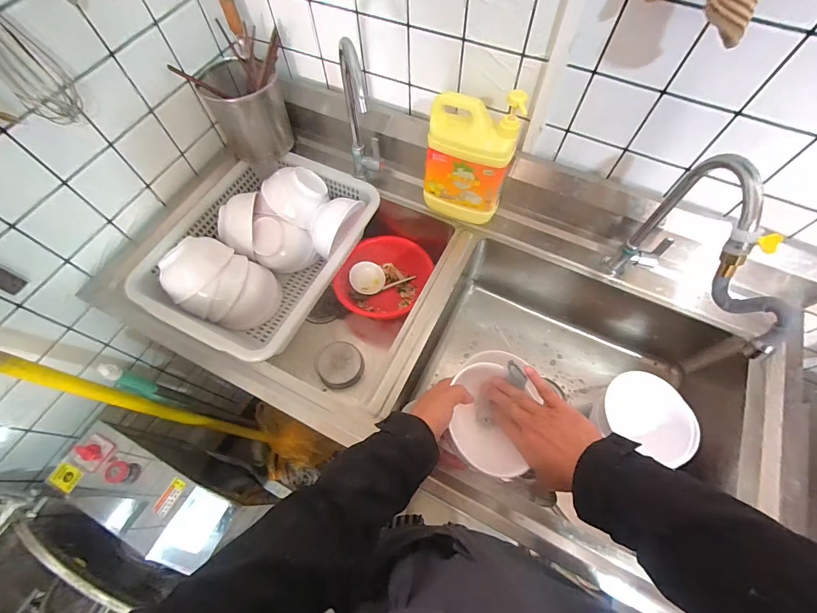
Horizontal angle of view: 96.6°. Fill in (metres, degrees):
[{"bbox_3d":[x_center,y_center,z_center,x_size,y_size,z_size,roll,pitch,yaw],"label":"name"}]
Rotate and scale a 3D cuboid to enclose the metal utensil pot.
[{"bbox_3d":[-0.354,-0.435,0.801,0.153,0.149,0.182,-23,66,-10],"label":"metal utensil pot"}]

